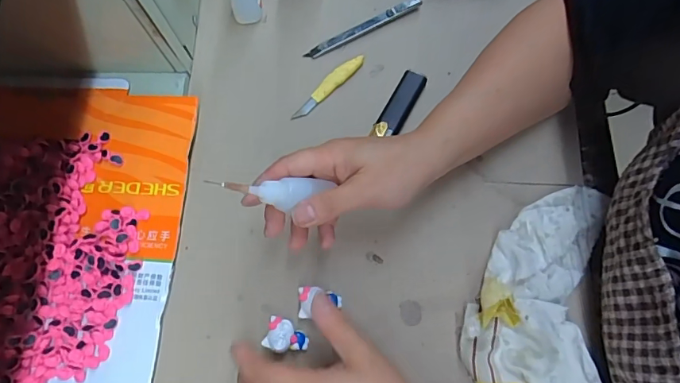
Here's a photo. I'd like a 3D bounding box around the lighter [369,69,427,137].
[{"bbox_3d":[0.055,-0.082,0.430,0.027,0.015,0.071,28,73,9],"label":"lighter"}]

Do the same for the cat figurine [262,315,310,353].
[{"bbox_3d":[-0.042,0.117,0.366,0.034,0.015,0.025,15,72,5],"label":"cat figurine"}]

